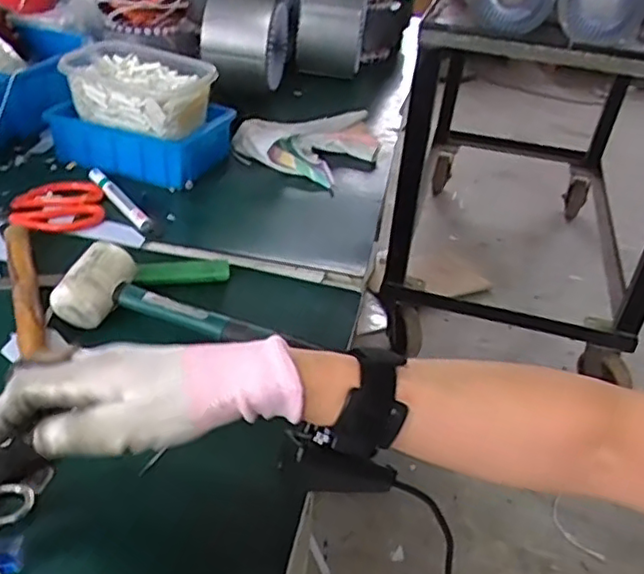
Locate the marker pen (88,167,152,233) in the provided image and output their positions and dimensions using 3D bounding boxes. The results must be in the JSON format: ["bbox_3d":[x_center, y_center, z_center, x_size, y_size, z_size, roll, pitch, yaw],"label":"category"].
[{"bbox_3d":[-0.227,-0.099,0.719,0.019,0.017,0.133,-21,43,-33],"label":"marker pen"}]

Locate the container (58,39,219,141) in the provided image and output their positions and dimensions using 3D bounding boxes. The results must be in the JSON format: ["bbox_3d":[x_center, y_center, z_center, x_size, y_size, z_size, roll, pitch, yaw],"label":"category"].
[{"bbox_3d":[-0.223,-0.237,0.785,0.173,0.070,0.100,16,36,16],"label":"container"}]

